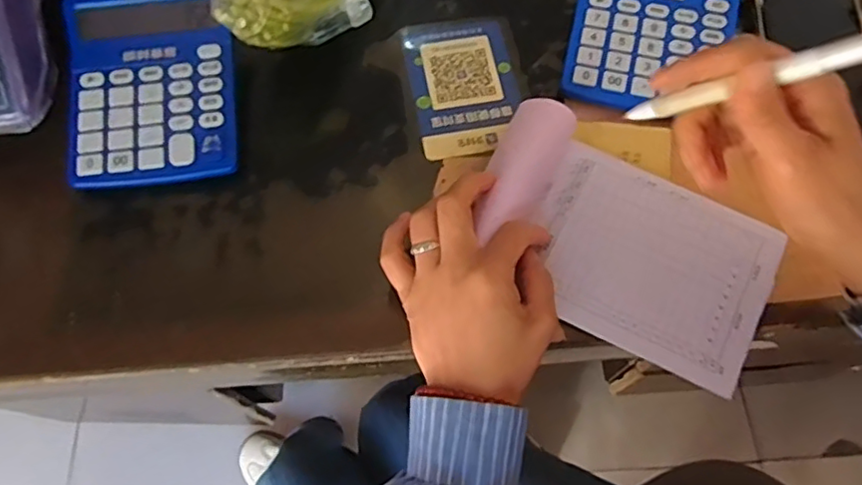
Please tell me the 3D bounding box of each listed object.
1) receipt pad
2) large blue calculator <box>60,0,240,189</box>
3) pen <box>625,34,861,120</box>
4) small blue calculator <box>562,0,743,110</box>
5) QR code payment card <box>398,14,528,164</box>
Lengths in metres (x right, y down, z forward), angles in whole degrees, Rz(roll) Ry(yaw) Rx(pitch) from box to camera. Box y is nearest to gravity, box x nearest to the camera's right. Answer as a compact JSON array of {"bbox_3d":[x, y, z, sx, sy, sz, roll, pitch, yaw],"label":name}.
[{"bbox_3d":[0.124,-0.002,0.401,0.197,0.034,0.123,28,70,12],"label":"receipt pad"},{"bbox_3d":[-0.204,-0.117,0.442,0.115,0.038,0.148,-9,67,-3],"label":"large blue calculator"},{"bbox_3d":[0.161,-0.078,0.281,0.151,0.011,0.013,-11,59,42],"label":"pen"},{"bbox_3d":[0.169,-0.171,0.461,0.120,0.038,0.145,12,68,6],"label":"small blue calculator"},{"bbox_3d":[0.027,-0.124,0.474,0.085,0.004,0.124,-11,67,-4],"label":"QR code payment card"}]

